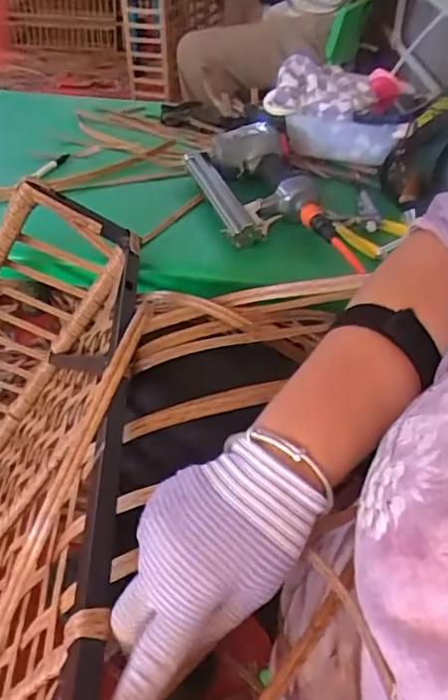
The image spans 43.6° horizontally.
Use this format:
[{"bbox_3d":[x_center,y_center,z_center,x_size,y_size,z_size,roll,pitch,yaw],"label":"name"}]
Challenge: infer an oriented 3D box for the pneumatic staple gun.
[{"bbox_3d":[0.040,-0.208,0.705,0.141,0.055,0.221,-7,42,-12],"label":"pneumatic staple gun"}]

